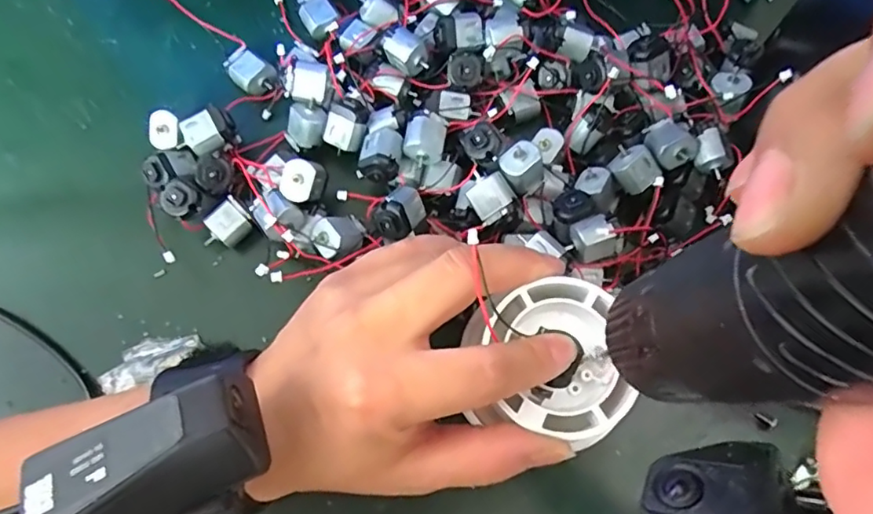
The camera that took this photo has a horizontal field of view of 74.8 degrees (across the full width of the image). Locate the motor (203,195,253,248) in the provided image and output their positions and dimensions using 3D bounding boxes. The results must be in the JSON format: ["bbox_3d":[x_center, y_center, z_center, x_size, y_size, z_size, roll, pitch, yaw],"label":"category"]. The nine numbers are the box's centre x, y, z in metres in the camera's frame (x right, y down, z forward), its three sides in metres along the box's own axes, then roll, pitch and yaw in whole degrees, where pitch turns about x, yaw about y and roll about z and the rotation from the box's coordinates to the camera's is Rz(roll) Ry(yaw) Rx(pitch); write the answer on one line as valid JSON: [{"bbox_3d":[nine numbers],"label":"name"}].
[{"bbox_3d":[-0.104,-0.014,0.283,0.017,0.012,0.024,41,77,14],"label":"motor"}]

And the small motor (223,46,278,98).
[{"bbox_3d":[-0.099,-0.098,0.305,0.023,0.013,0.018,36,75,13],"label":"small motor"}]

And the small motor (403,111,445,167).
[{"bbox_3d":[-0.006,-0.058,0.278,0.019,0.016,0.023,3,71,2],"label":"small motor"}]

